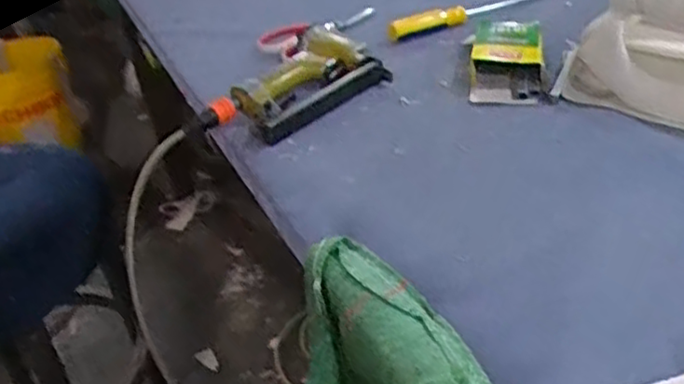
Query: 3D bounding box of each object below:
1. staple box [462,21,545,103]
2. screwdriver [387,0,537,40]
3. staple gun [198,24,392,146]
[{"bbox_3d":[0.183,-0.149,0.799,0.082,0.034,0.132,-4,34,7],"label":"staple box"},{"bbox_3d":[0.185,-0.245,0.945,0.273,0.029,0.034,-18,36,-15],"label":"screwdriver"},{"bbox_3d":[-0.053,-0.118,0.792,0.202,0.041,0.115,-34,42,-32],"label":"staple gun"}]

